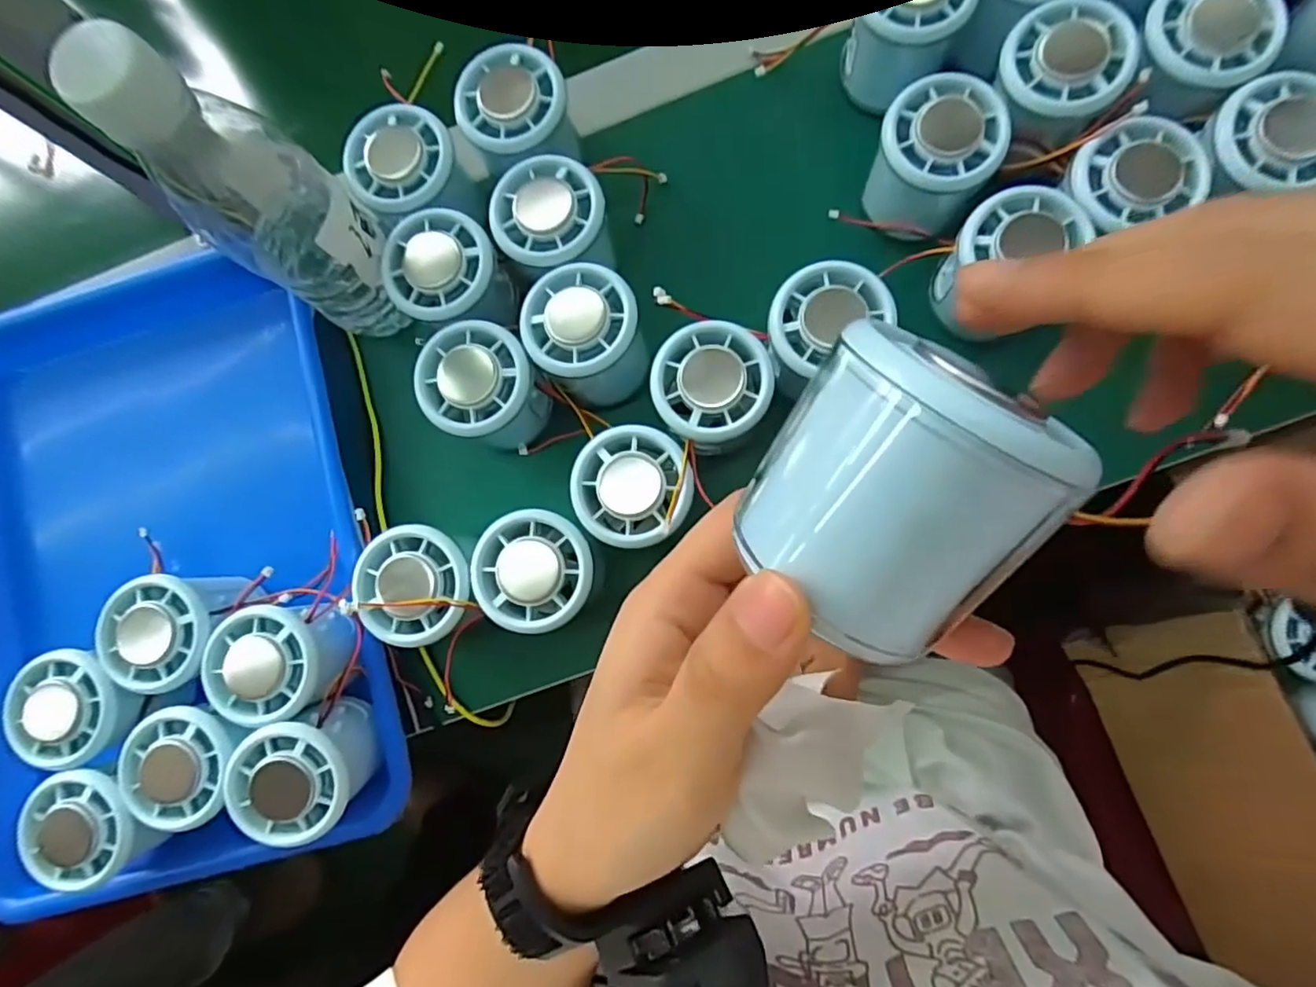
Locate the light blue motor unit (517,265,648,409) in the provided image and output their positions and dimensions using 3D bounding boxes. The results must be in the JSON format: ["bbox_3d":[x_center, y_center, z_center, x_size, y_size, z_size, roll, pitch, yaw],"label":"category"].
[{"bbox_3d":[-0.036,-0.081,0.319,0.053,0.056,0.058,-1,83,6],"label":"light blue motor unit"}]

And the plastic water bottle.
[{"bbox_3d":[-0.175,-0.128,0.282,0.066,0.174,0.055,34,88,9],"label":"plastic water bottle"}]

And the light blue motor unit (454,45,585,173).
[{"bbox_3d":[-0.073,-0.200,0.332,0.054,0.048,0.056,-1,83,6],"label":"light blue motor unit"}]

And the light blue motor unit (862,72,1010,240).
[{"bbox_3d":[0.137,-0.166,0.311,0.054,0.054,0.056,-1,83,6],"label":"light blue motor unit"}]

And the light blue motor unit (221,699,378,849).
[{"bbox_3d":[-0.171,0.137,0.305,0.054,0.047,0.055,-1,83,6],"label":"light blue motor unit"}]

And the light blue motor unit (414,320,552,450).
[{"bbox_3d":[-0.089,-0.055,0.323,0.053,0.060,0.055,-1,83,6],"label":"light blue motor unit"}]

